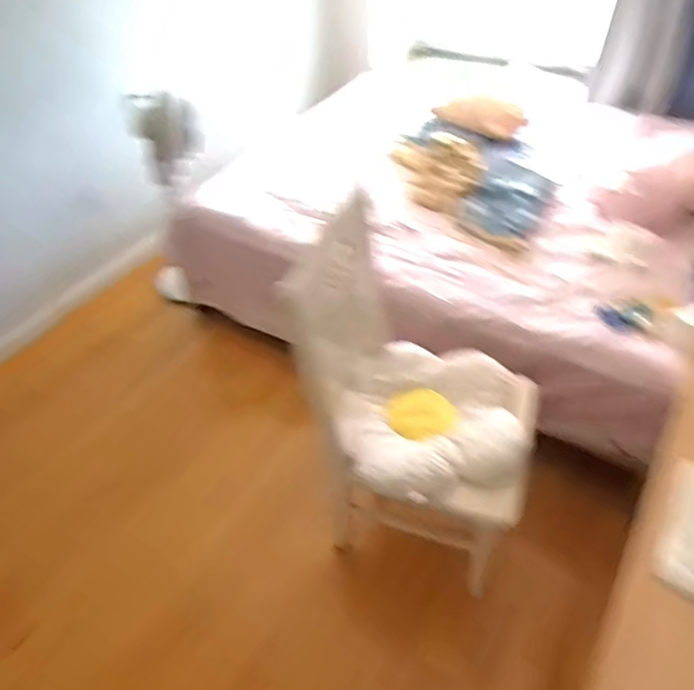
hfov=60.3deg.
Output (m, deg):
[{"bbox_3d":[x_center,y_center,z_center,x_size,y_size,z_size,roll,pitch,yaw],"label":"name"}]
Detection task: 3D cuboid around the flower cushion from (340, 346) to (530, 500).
[{"bbox_3d":[0.201,0.168,1.418,0.419,0.096,0.390,-2,44,2],"label":"flower cushion"}]

